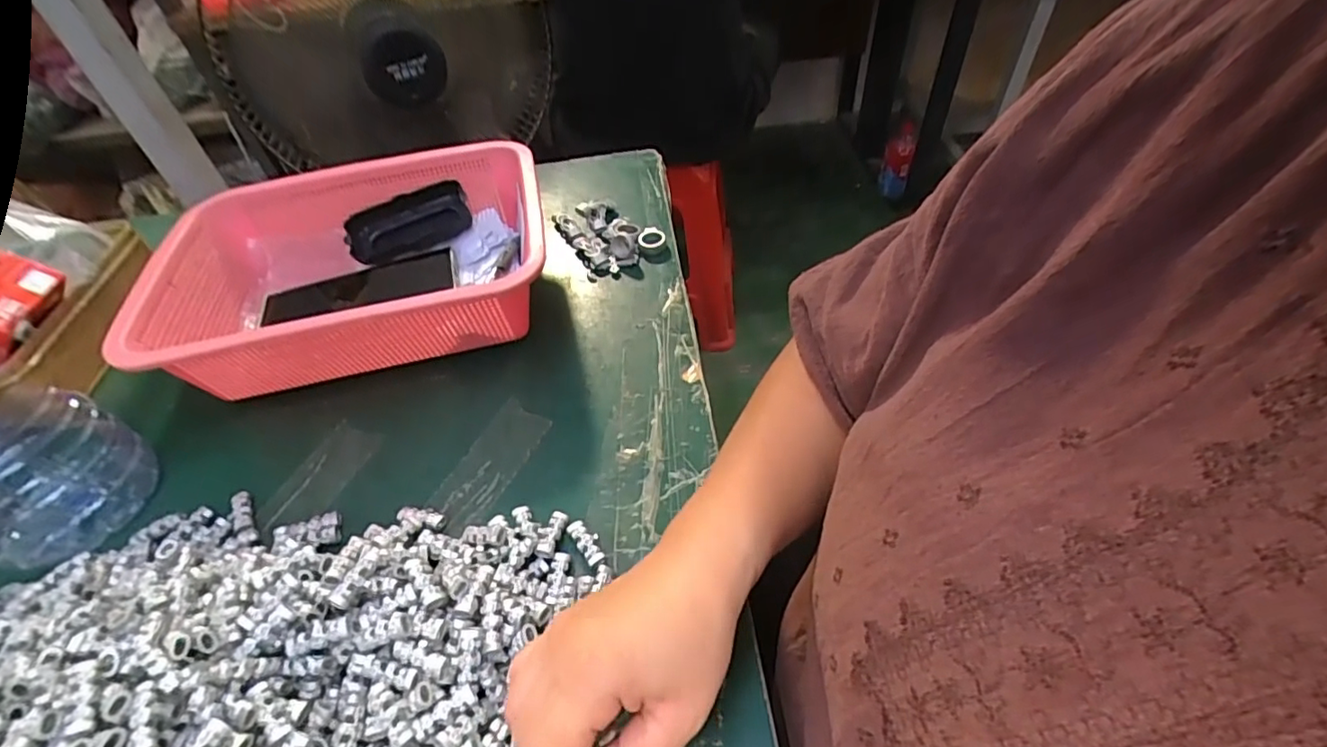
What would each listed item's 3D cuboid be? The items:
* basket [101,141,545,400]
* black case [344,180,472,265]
[{"bbox_3d":[-0.248,-0.085,0.486,0.281,0.088,0.219,-11,47,-5],"label":"basket"},{"bbox_3d":[-0.234,-0.139,0.534,0.108,0.019,0.057,-20,80,1],"label":"black case"}]

